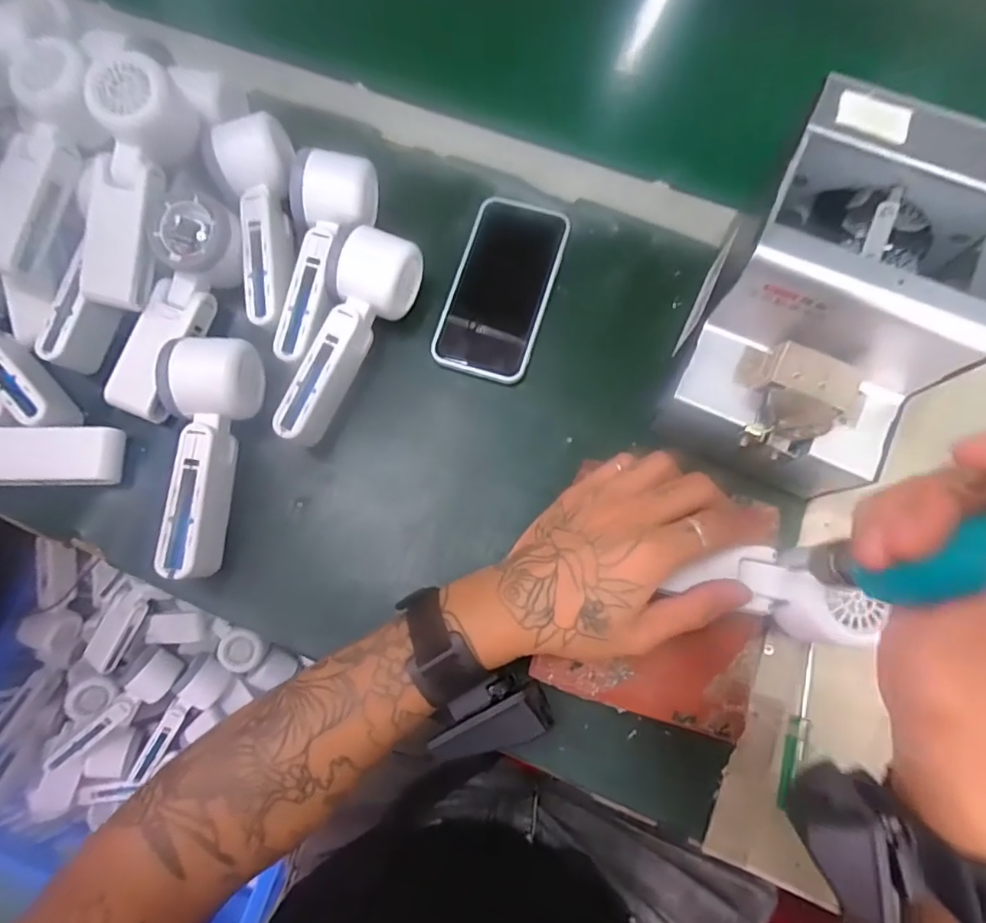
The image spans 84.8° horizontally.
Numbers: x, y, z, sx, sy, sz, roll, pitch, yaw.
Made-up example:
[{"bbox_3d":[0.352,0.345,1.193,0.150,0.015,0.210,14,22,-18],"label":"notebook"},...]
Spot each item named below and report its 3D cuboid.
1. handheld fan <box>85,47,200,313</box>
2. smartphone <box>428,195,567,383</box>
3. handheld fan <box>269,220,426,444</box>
[{"bbox_3d":[-0.255,-0.194,0.386,0.051,0.054,0.165,17,98,6],"label":"handheld fan"},{"bbox_3d":[0.007,-0.135,0.422,0.074,0.015,0.145,17,78,6],"label":"smartphone"},{"bbox_3d":[-0.106,-0.088,0.387,0.056,0.046,0.163,20,78,6],"label":"handheld fan"}]

